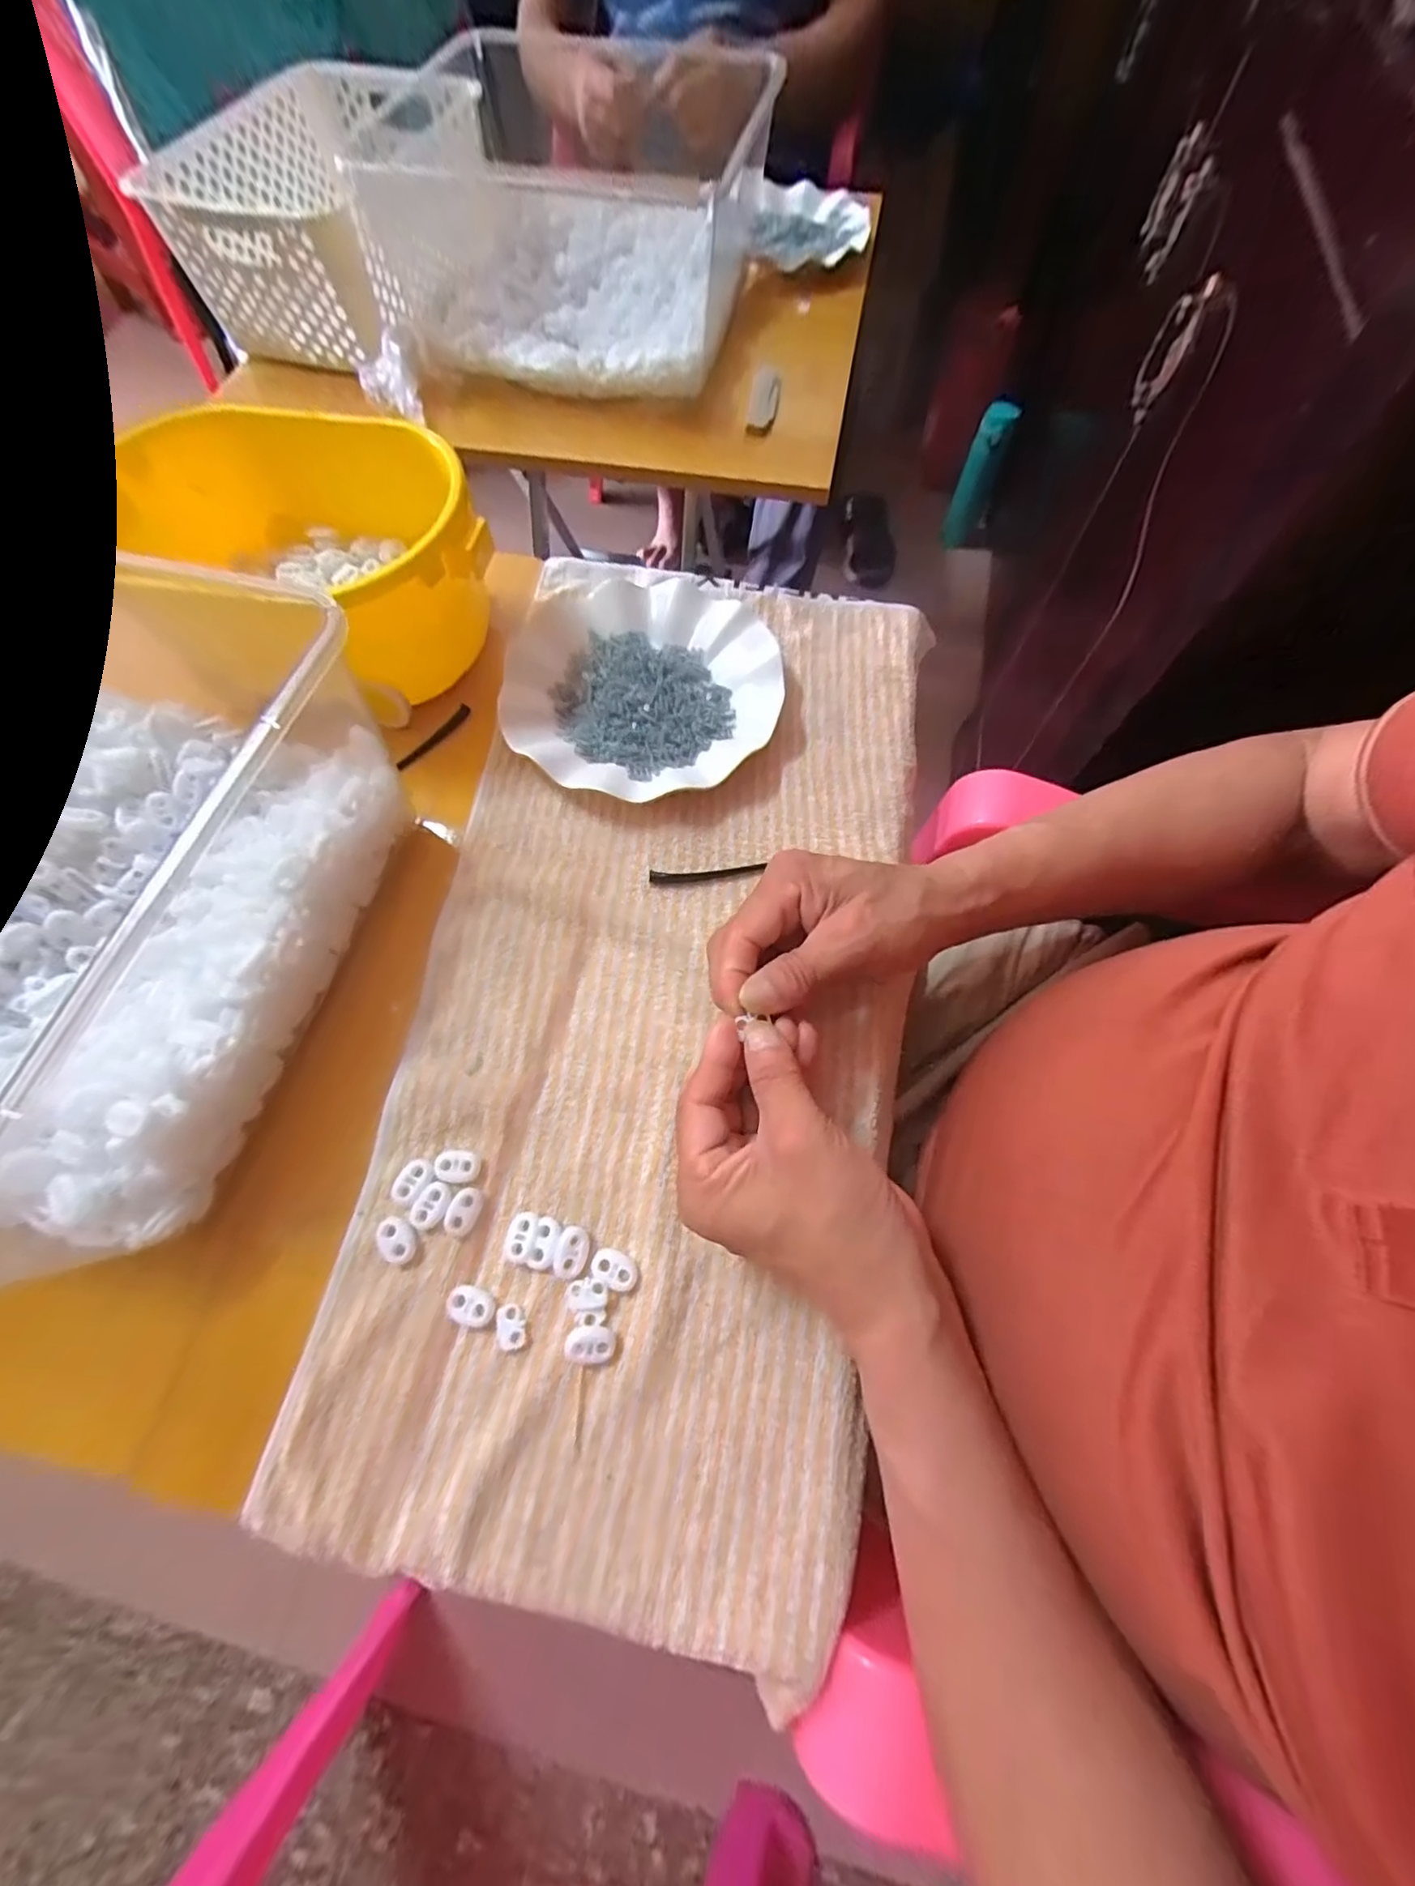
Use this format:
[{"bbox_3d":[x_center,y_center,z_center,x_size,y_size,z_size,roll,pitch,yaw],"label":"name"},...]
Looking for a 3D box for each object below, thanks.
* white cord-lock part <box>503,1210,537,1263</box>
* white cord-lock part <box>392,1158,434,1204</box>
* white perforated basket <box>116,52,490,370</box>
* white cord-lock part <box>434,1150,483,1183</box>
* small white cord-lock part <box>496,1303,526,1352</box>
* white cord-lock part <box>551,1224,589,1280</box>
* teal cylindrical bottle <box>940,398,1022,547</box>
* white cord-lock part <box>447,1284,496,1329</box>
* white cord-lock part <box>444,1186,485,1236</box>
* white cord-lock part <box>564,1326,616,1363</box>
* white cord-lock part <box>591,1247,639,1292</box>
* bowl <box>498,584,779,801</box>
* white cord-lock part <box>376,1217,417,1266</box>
[{"bbox_3d":[-0.090,0.141,0.294,0.014,0.005,0.022,14,68,6],"label":"white cord-lock part"},{"bbox_3d":[-0.147,0.118,0.303,0.015,0.004,0.021,32,71,13],"label":"white cord-lock part"},{"bbox_3d":[-0.344,-0.696,0.578,0.202,0.097,0.304,17,68,8],"label":"white perforated basket"},{"bbox_3d":[-0.126,0.111,0.305,0.022,0.004,0.015,-4,67,-1],"label":"white cord-lock part"},{"bbox_3d":[-0.091,0.177,0.281,0.012,0.004,0.019,-19,68,-7],"label":"small white cord-lock part"},{"bbox_3d":[-0.064,0.147,0.290,0.016,0.004,0.022,13,68,6],"label":"white cord-lock part"},{"bbox_3d":[0.489,-0.843,1.108,0.061,0.220,0.048,27,47,12],"label":"teal cylindrical bottle"},{"bbox_3d":[-0.110,0.169,0.284,0.022,0.007,0.014,19,69,9],"label":"white cord-lock part"},{"bbox_3d":[-0.120,0.132,0.299,0.015,0.004,0.022,16,68,7],"label":"white cord-lock part"},{"bbox_3d":[-0.052,0.180,0.274,0.021,0.008,0.014,-3,67,0],"label":"white cord-lock part"},{"bbox_3d":[-0.043,0.153,0.287,0.022,0.004,0.015,30,70,12],"label":"white cord-lock part"},{"bbox_3d":[-0.042,-0.176,0.413,0.177,0.025,0.186,0,67,1],"label":"bowl"},{"bbox_3d":[-0.150,0.143,0.293,0.015,0.005,0.022,-35,71,-13],"label":"white cord-lock part"}]

